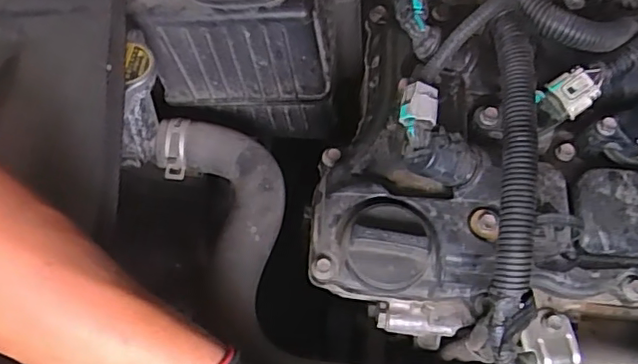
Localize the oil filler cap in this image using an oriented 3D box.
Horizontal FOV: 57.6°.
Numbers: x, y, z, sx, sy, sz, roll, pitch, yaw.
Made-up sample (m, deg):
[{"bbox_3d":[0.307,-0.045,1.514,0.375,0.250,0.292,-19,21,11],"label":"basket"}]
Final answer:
[{"bbox_3d":[0.044,0.035,0.355,0.054,0.027,0.056,0,58,1],"label":"oil filler cap"}]

